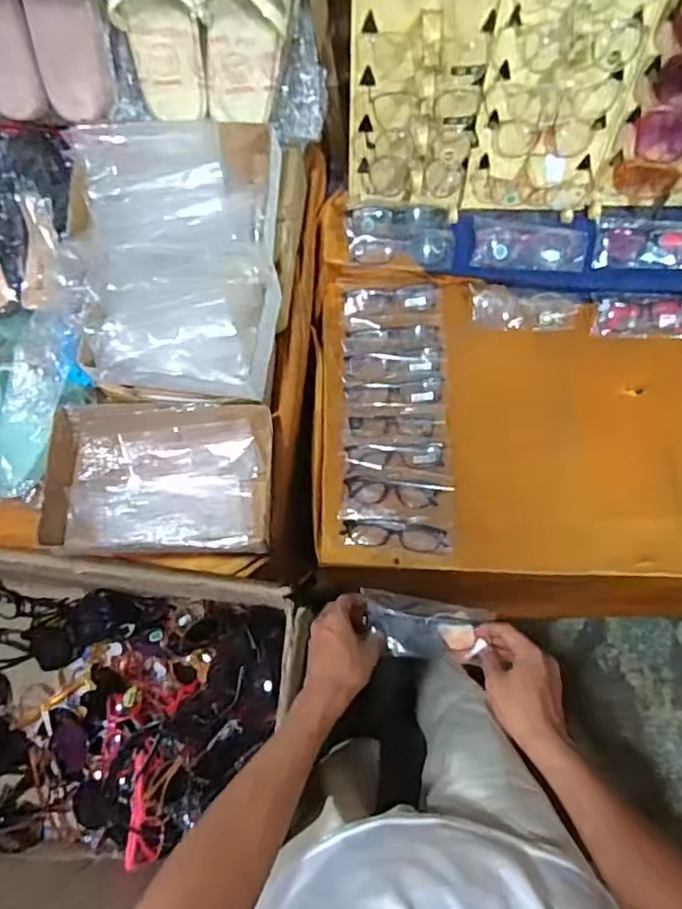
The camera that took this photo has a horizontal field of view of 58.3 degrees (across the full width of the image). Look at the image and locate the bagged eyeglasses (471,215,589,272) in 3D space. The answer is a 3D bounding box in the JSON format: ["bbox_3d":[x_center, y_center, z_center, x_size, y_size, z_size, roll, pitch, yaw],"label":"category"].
[{"bbox_3d":[0.259,-0.289,0.841,0.150,0.018,0.065,6,107,5],"label":"bagged eyeglasses"}]

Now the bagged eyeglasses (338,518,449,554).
[{"bbox_3d":[0.072,0.105,0.793,0.138,0.025,0.036,5,74,1],"label":"bagged eyeglasses"}]

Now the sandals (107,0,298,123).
[{"bbox_3d":[-0.151,-0.467,0.687,0.199,0.200,0.070,7,58,0],"label":"sandals"}]

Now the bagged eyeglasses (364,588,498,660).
[{"bbox_3d":[0.090,0.192,0.673,0.133,0.027,0.063,11,74,3],"label":"bagged eyeglasses"}]

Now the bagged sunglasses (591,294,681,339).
[{"bbox_3d":[0.429,-0.193,0.854,0.150,0.028,0.060,3,104,3],"label":"bagged sunglasses"}]

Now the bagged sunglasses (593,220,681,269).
[{"bbox_3d":[0.427,-0.286,0.834,0.155,0.022,0.061,2,103,4],"label":"bagged sunglasses"}]

